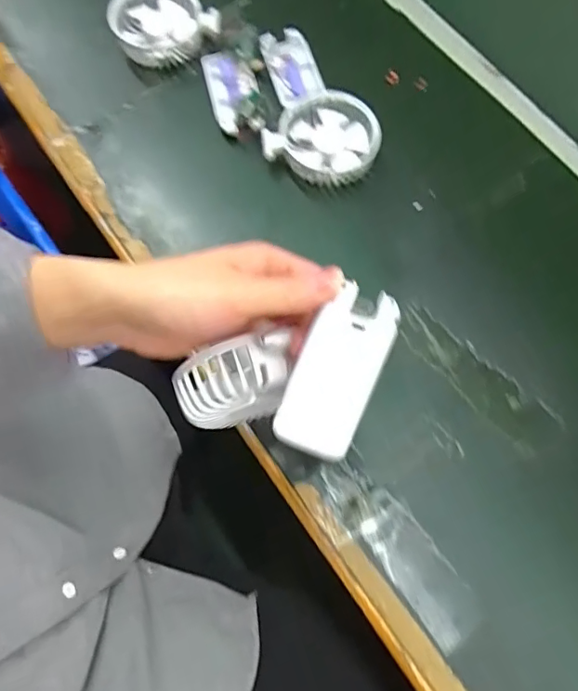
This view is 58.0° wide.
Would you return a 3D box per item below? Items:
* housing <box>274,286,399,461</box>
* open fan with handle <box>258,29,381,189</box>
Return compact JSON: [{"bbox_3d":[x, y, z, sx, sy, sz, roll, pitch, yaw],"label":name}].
[{"bbox_3d":[0.026,0.015,0.291,0.043,0.009,0.096,25,98,8],"label":"housing"},{"bbox_3d":[0.029,-0.242,0.533,0.110,0.047,0.178,-1,69,-2],"label":"open fan with handle"}]

